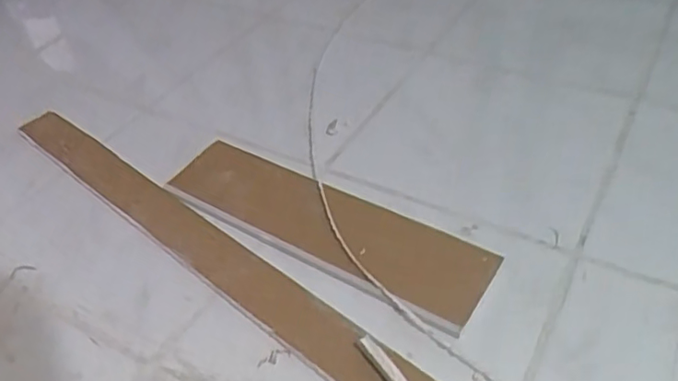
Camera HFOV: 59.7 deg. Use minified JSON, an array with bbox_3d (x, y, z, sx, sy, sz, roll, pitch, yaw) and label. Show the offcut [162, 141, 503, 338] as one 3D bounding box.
[{"bbox_3d":[-0.025,0.030,0.662,0.398,0.016,0.109,22,50,27],"label":"offcut"}]

